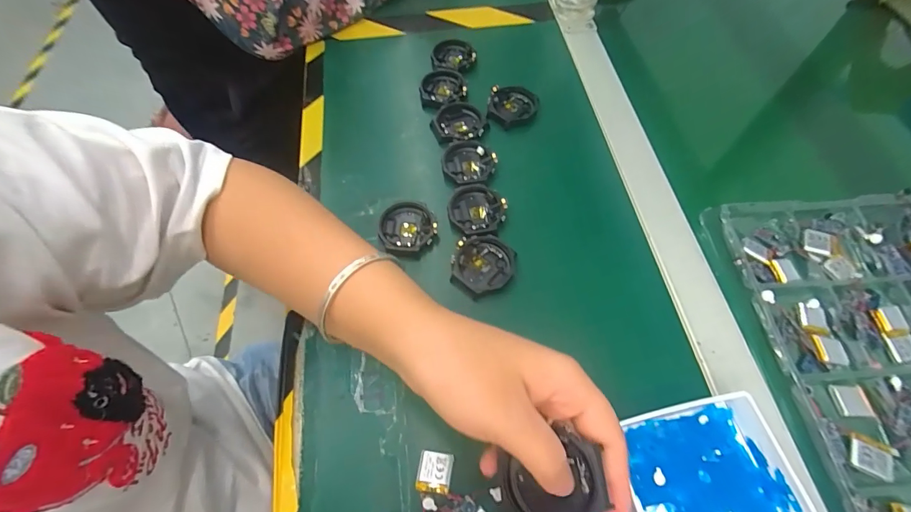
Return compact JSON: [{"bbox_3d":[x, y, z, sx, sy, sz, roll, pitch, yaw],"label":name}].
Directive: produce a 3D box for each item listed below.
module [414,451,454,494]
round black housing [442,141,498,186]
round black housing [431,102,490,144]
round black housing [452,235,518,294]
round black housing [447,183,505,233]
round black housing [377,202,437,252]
[{"bbox_3d":[-0.013,0.140,0.258,0.021,0.009,0.022,6,62,4],"label":"module"},{"bbox_3d":[0.011,-0.088,0.374,0.049,0.010,0.048,0,62,0],"label":"round black housing"},{"bbox_3d":[0.004,-0.132,0.400,0.052,0.010,0.049,0,62,0],"label":"round black housing"},{"bbox_3d":[0.024,0.008,0.332,0.049,0.018,0.047,0,62,0],"label":"round black housing"},{"bbox_3d":[0.018,-0.042,0.349,0.046,0.007,0.049,-35,68,-17],"label":"round black housing"},{"bbox_3d":[-0.042,-0.025,0.344,0.048,0.013,0.047,0,62,0],"label":"round black housing"}]

